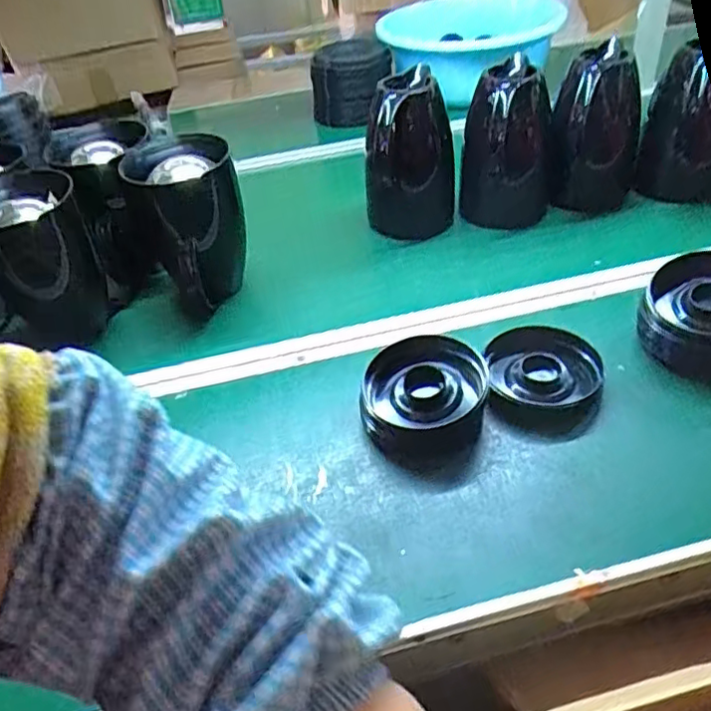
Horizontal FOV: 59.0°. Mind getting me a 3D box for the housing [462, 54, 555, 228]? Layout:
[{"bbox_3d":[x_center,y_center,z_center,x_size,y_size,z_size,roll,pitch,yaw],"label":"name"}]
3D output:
[{"bbox_3d":[0.214,-0.288,0.885,0.122,0.188,0.144,4,40,12],"label":"housing"}]

